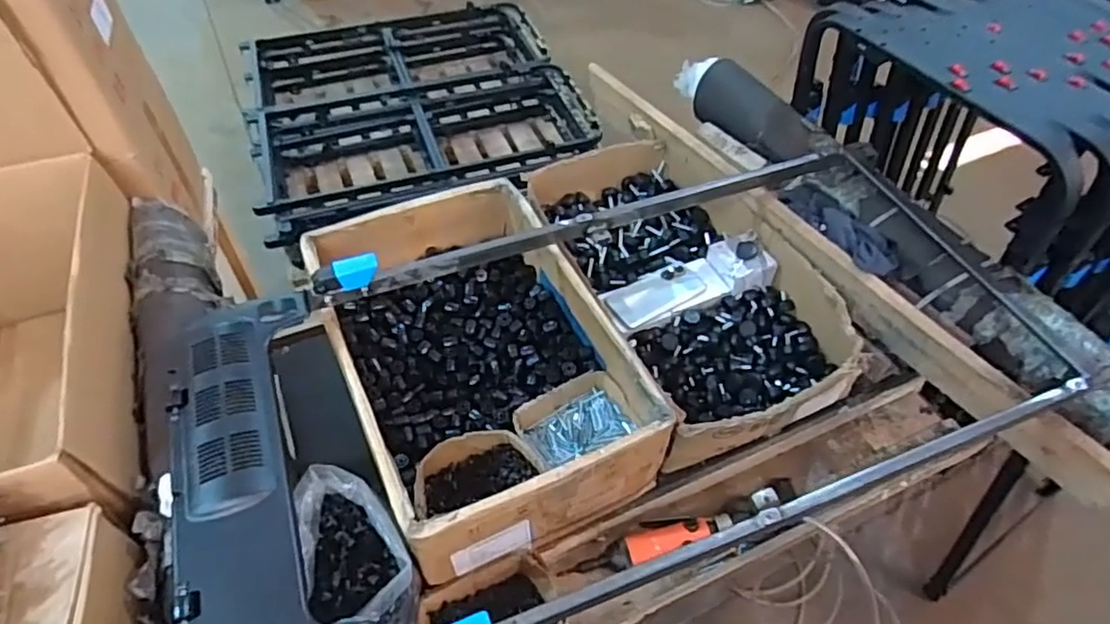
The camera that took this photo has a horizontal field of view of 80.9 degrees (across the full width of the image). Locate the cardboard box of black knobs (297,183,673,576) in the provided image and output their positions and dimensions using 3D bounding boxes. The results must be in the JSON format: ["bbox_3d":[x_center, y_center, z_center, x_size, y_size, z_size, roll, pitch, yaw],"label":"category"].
[{"bbox_3d":[-0.114,0.055,0.939,0.340,0.148,0.531,-21,54,-17],"label":"cardboard box of black knobs"}]

